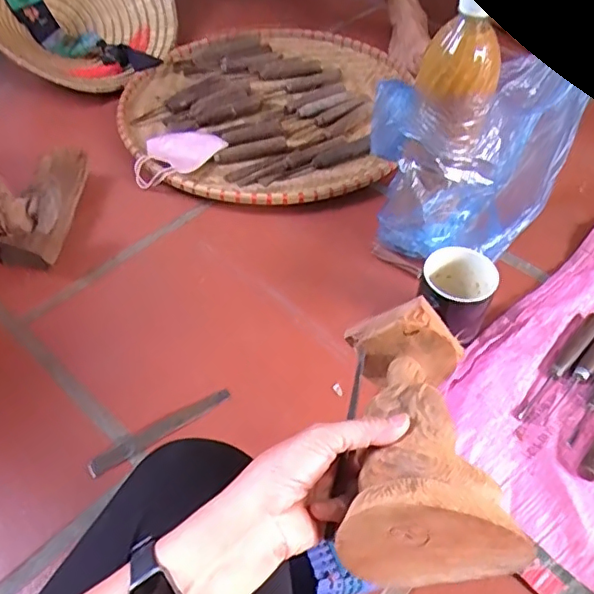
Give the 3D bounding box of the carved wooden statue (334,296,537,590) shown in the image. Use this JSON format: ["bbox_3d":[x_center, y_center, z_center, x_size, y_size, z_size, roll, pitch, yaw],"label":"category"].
[{"bbox_3d":[0.086,0.095,0.406,0.101,0.092,0.177,2,49,1],"label":"carved wooden statue"}]

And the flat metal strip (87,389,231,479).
[{"bbox_3d":[-0.144,0.141,0.606,0.159,0.008,0.020,-28,56,-22],"label":"flat metal strip"}]

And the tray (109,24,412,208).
[{"bbox_3d":[-0.072,-0.336,0.993,0.455,0.040,0.537,5,49,8],"label":"tray"}]

